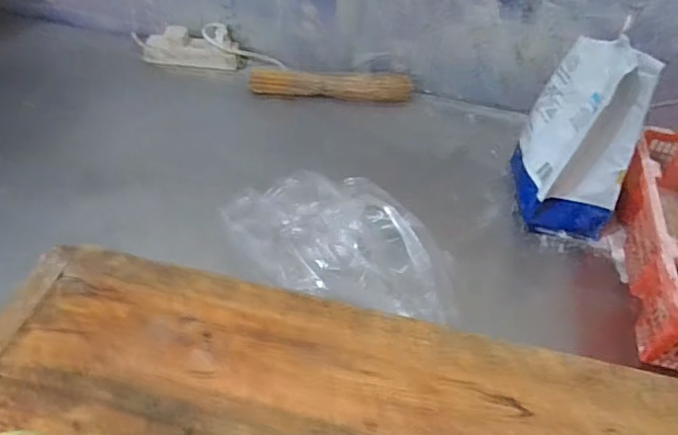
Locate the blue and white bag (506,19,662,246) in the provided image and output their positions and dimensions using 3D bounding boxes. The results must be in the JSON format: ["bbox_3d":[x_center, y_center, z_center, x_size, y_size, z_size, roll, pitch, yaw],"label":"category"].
[{"bbox_3d":[0.342,-0.124,0.795,0.113,0.244,0.183,5,45,0],"label":"blue and white bag"}]

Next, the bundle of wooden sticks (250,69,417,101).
[{"bbox_3d":[-0.015,-0.249,1.029,0.299,0.041,0.044,2,45,-3],"label":"bundle of wooden sticks"}]

